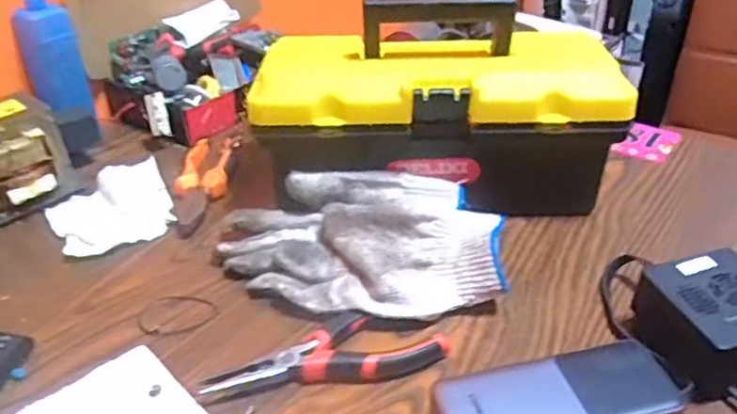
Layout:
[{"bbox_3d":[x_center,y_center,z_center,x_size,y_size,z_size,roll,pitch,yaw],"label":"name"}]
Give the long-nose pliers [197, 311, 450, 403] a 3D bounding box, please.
[{"bbox_3d":[-0.028,0.095,0.432,0.157,0.013,0.050,-7,35,-7],"label":"long-nose pliers"}]

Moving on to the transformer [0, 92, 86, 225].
[{"bbox_3d":[-0.310,-0.040,0.564,0.098,0.080,0.074,-30,43,-34],"label":"transformer"}]

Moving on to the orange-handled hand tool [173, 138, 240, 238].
[{"bbox_3d":[-0.150,-0.022,0.591,0.044,0.025,0.124,2,35,6],"label":"orange-handled hand tool"}]

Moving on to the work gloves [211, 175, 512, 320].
[{"bbox_3d":[-0.010,0.022,0.493,0.204,0.047,0.122,-1,34,3],"label":"work gloves"}]

